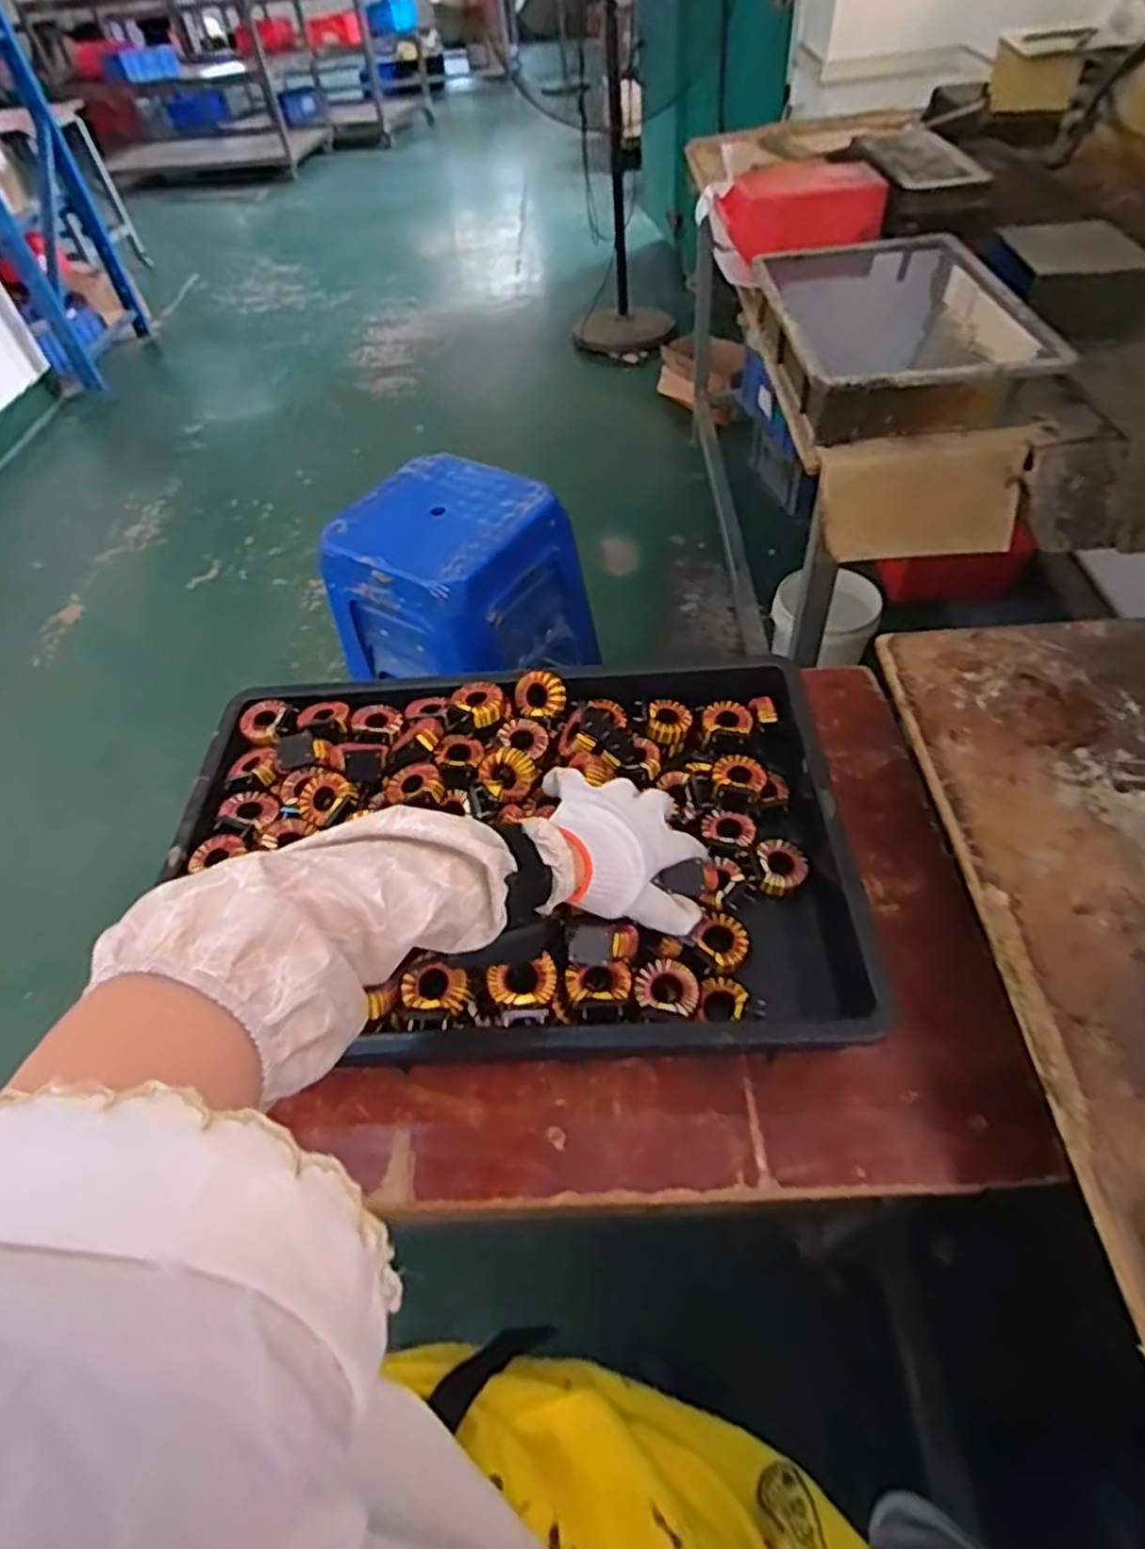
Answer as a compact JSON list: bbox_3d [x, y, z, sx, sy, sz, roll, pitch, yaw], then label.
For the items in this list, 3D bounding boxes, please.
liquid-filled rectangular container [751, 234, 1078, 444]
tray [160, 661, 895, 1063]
[{"bbox_3d":[0.432,-0.599,0.990,0.315,0.080,0.454,-5,52,2],"label":"liquid-filled rectangular container"},{"bbox_3d":[-0.055,0.058,0.621,0.537,0.089,0.352,-2,52,4],"label":"tray"}]

